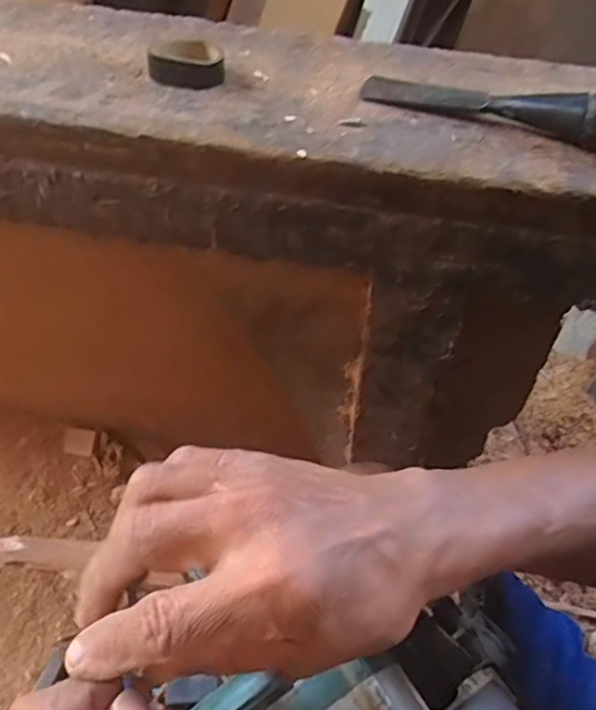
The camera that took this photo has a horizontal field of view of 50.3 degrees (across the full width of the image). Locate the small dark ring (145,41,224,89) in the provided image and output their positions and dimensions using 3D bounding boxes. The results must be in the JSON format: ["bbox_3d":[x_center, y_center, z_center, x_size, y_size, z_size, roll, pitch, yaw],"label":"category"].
[{"bbox_3d":[-0.074,-0.192,0.418,0.046,0.018,0.027,-16,53,-16],"label":"small dark ring"}]

